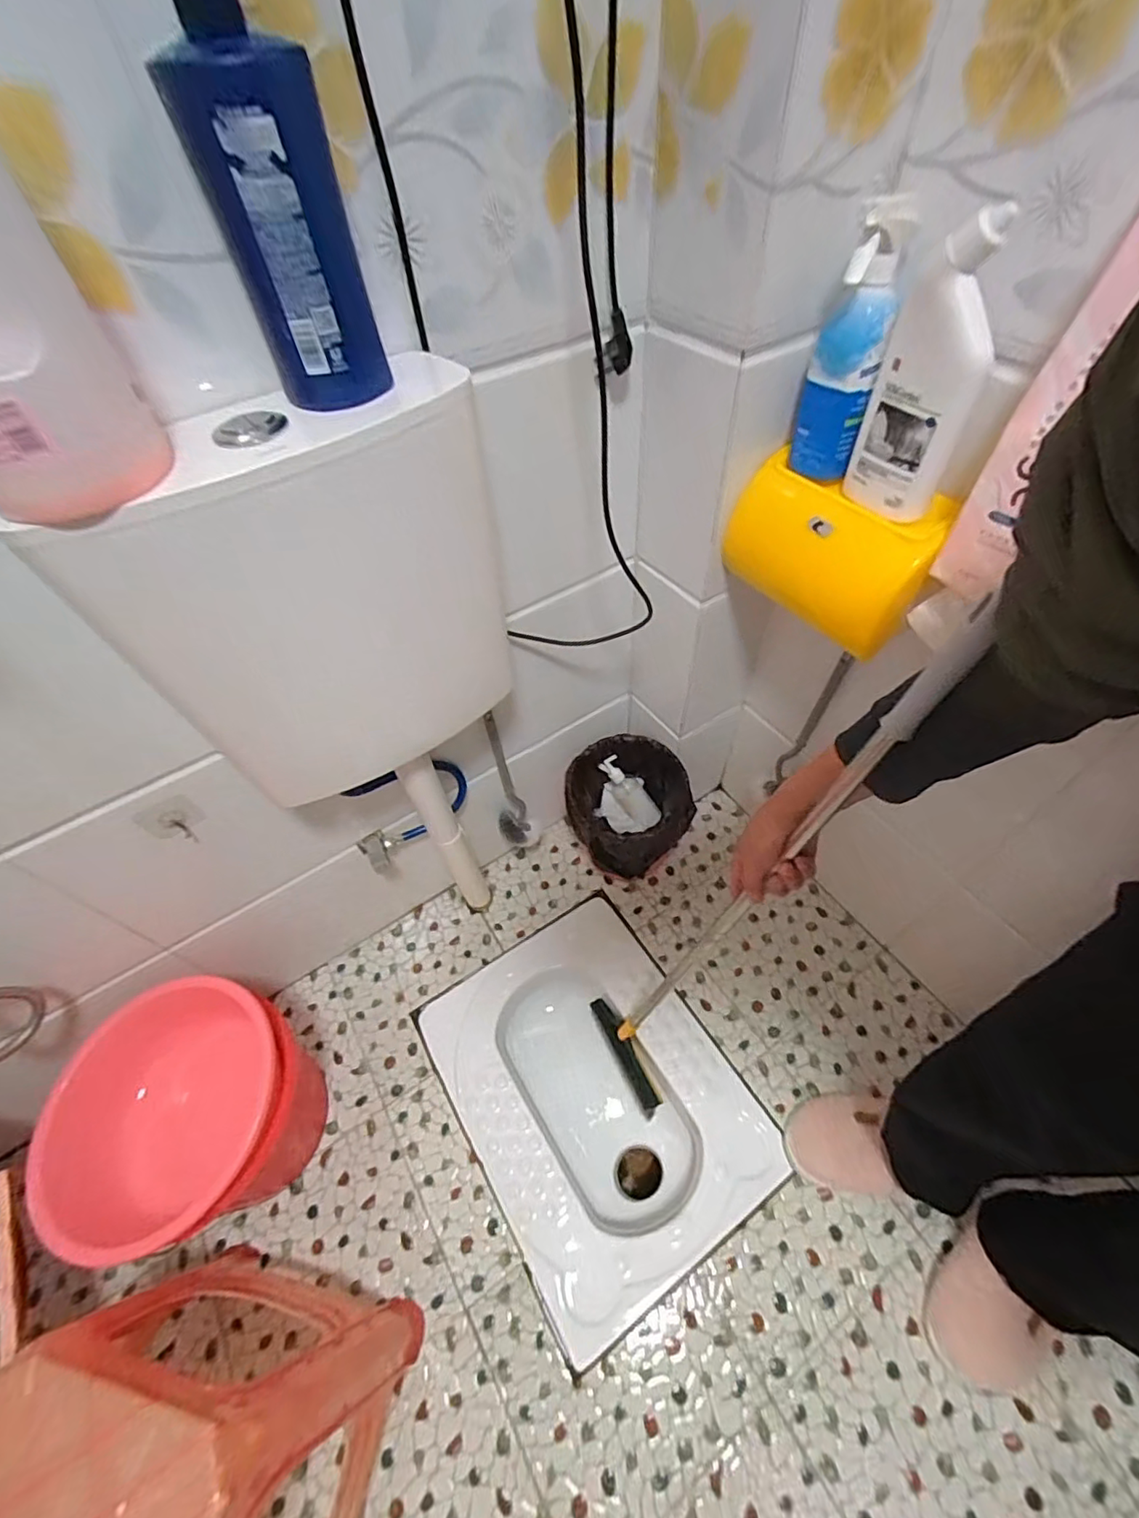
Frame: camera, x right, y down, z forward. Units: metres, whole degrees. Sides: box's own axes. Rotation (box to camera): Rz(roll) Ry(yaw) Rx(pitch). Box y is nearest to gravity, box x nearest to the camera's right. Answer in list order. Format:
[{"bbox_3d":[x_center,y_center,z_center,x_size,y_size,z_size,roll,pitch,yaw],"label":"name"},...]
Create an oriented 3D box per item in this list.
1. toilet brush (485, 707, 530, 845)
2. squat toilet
[{"bbox_3d":[-0.118,0.053,1.051,0.059,0.302,0.083,-12,53,-6],"label":"toilet brush"},{"bbox_3d":[0.045,0.607,1.063,0.425,0.194,0.548,-29,56,-17],"label":"squat toilet"}]

